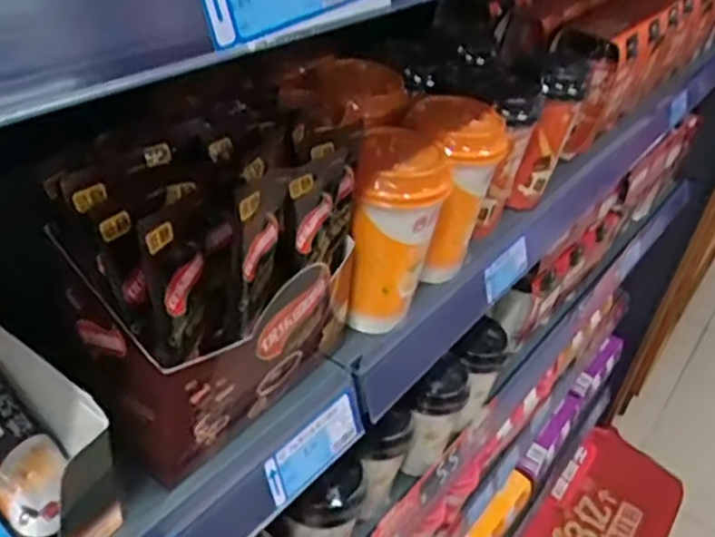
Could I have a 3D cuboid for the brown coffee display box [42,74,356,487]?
[{"bbox_3d":[-0.078,-0.001,0.410,0.099,0.167,0.163,24,39,21],"label":"brown coffee display box"}]

